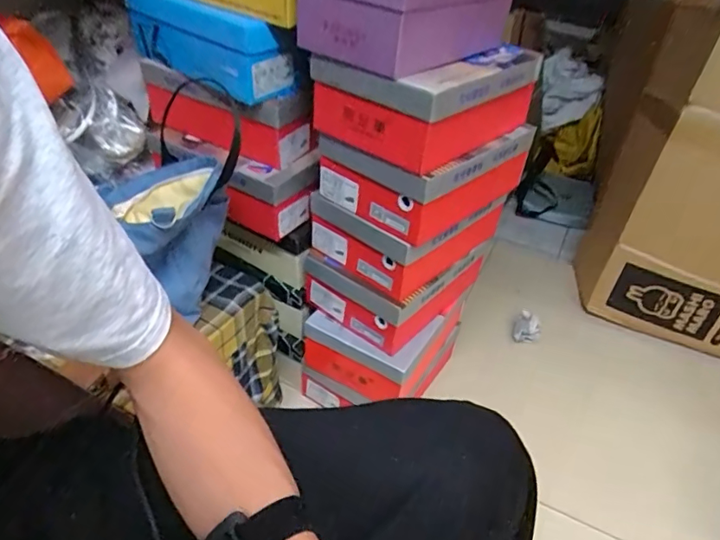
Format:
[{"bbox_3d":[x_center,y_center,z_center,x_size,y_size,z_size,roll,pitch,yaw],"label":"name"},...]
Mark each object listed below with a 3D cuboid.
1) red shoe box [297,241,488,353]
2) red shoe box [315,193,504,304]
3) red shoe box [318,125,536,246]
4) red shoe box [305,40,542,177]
[{"bbox_3d":[0.066,0.006,0.954,0.206,0.114,0.251,33,45,29],"label":"red shoe box"},{"bbox_3d":[0.084,-0.089,0.906,0.210,0.109,0.262,33,45,29],"label":"red shoe box"},{"bbox_3d":[0.099,-0.172,0.824,0.223,0.123,0.254,33,45,29],"label":"red shoe box"},{"bbox_3d":[0.094,-0.253,0.747,0.239,0.125,0.225,-27,49,-36],"label":"red shoe box"}]

